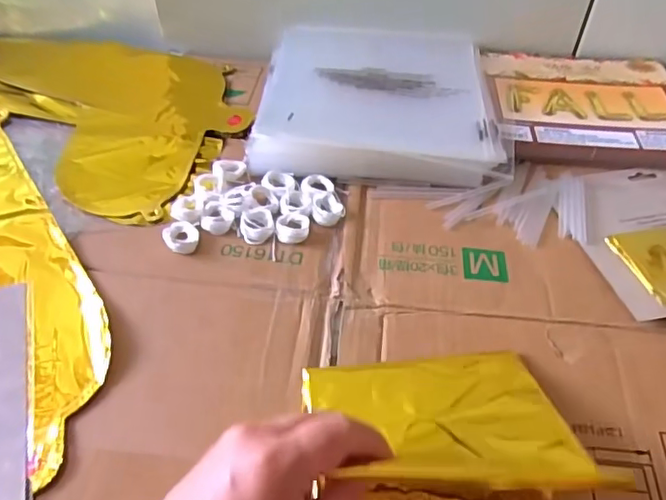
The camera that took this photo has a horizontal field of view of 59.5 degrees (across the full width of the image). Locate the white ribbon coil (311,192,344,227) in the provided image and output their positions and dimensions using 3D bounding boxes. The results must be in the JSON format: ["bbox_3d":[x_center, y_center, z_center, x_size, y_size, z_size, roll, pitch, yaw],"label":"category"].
[{"bbox_3d":[-0.005,-0.035,0.488,0.025,0.006,0.035,-1,49,-1],"label":"white ribbon coil"}]

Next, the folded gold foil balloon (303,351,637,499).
[{"bbox_3d":[0.075,0.131,0.319,0.166,0.049,0.178,-5,49,-4],"label":"folded gold foil balloon"}]

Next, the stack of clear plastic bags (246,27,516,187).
[{"bbox_3d":[0.044,-0.151,0.564,0.219,0.027,0.221,3,49,2],"label":"stack of clear plastic bags"}]

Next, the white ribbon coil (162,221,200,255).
[{"bbox_3d":[-0.117,-0.011,0.450,0.026,0.011,0.028,0,49,0],"label":"white ribbon coil"}]

